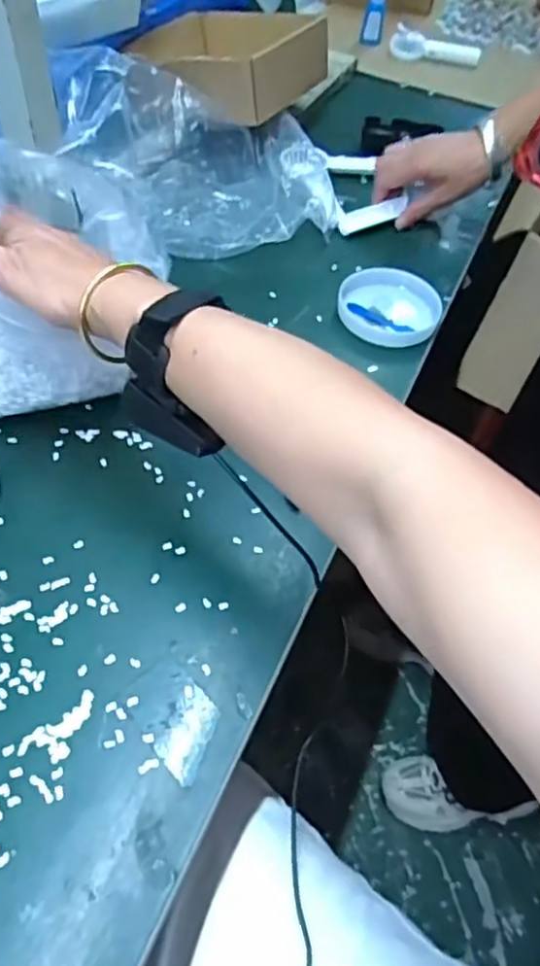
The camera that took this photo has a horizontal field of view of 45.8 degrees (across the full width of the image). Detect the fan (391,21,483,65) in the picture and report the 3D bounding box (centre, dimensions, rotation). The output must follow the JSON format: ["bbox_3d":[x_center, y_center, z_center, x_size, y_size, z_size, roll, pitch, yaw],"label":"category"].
[{"bbox_3d":[0.261,-0.686,1.010,0.142,0.038,0.032,20,54,8],"label":"fan"}]

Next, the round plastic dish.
[{"bbox_3d":[0.116,-0.173,0.627,0.101,0.025,0.078,18,55,9],"label":"round plastic dish"}]

